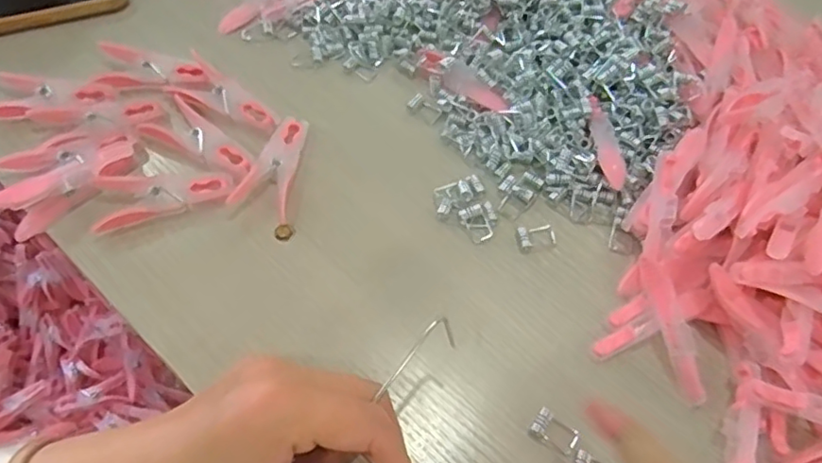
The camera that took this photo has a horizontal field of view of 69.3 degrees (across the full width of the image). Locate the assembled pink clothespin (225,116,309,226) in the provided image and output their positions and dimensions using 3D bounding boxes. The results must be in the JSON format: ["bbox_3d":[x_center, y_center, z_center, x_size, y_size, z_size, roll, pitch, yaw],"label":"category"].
[{"bbox_3d":[-0.080,-0.042,0.369,0.034,0.007,0.074,26,59,-9],"label":"assembled pink clothespin"}]

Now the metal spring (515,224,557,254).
[{"bbox_3d":[0.076,0.003,0.357,0.025,0.006,0.016,-14,61,-10],"label":"metal spring"}]

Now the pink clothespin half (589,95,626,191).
[{"bbox_3d":[0.124,-0.057,0.383,0.016,0.008,0.068,-5,60,-5],"label":"pink clothespin half"}]

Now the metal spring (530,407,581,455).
[{"bbox_3d":[0.072,0.100,0.297,0.023,0.007,0.014,31,63,15],"label":"metal spring"}]

